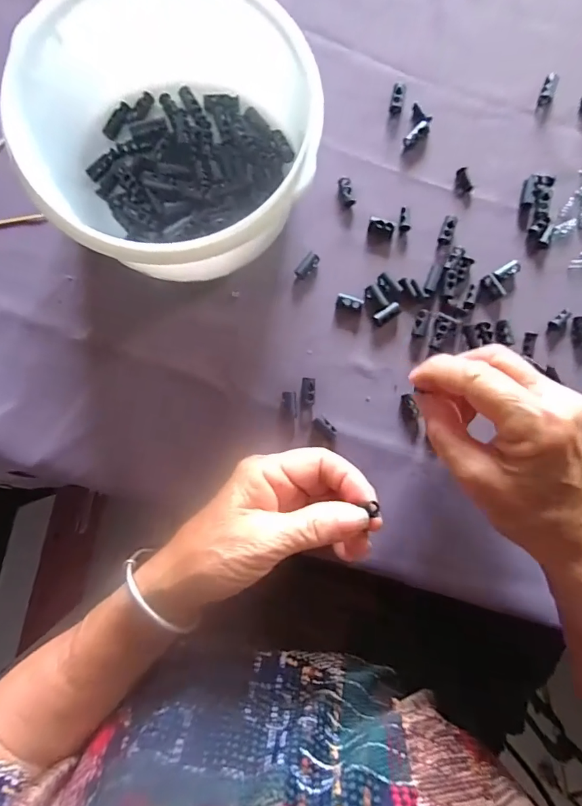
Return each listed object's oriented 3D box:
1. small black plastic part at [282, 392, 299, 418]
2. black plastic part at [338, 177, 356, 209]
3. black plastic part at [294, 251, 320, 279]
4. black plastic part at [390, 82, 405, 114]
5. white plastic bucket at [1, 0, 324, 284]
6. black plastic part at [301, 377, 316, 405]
[{"bbox_3d":[-0.001,0.001,0.291,0.010,0.007,0.017,-4,88,-2],"label":"small black plastic part"},{"bbox_3d":[0.037,-0.144,0.298,0.010,0.004,0.020,-14,88,-3],"label":"black plastic part"},{"bbox_3d":[0.011,-0.093,0.296,0.010,0.005,0.019,40,87,0],"label":"black plastic part"},{"bbox_3d":[0.074,-0.213,0.303,0.008,0.004,0.021,12,87,-2],"label":"black plastic part"},{"bbox_3d":[-0.065,-0.156,0.261,0.159,0.073,0.155,0,88,-2],"label":"white plastic bucket"},{"bbox_3d":[0.011,-0.008,0.291,0.009,0.010,0.018,5,88,-2],"label":"black plastic part"}]

